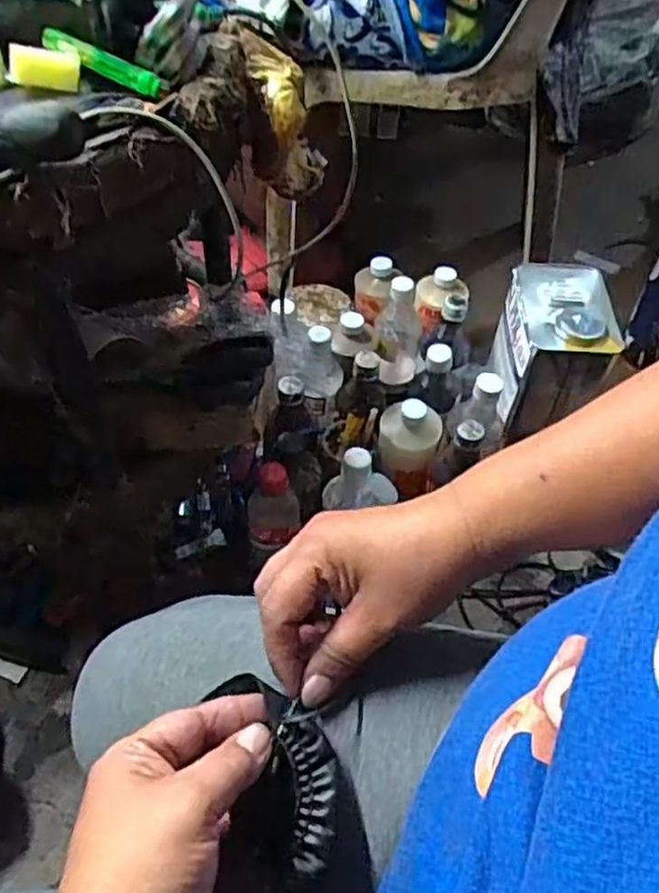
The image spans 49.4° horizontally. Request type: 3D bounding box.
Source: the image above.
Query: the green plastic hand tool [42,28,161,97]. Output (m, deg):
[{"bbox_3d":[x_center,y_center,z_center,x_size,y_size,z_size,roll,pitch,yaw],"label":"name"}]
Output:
[{"bbox_3d":[-0.144,-0.243,0.453,0.074,0.014,0.016,20,49,-16],"label":"green plastic hand tool"}]

